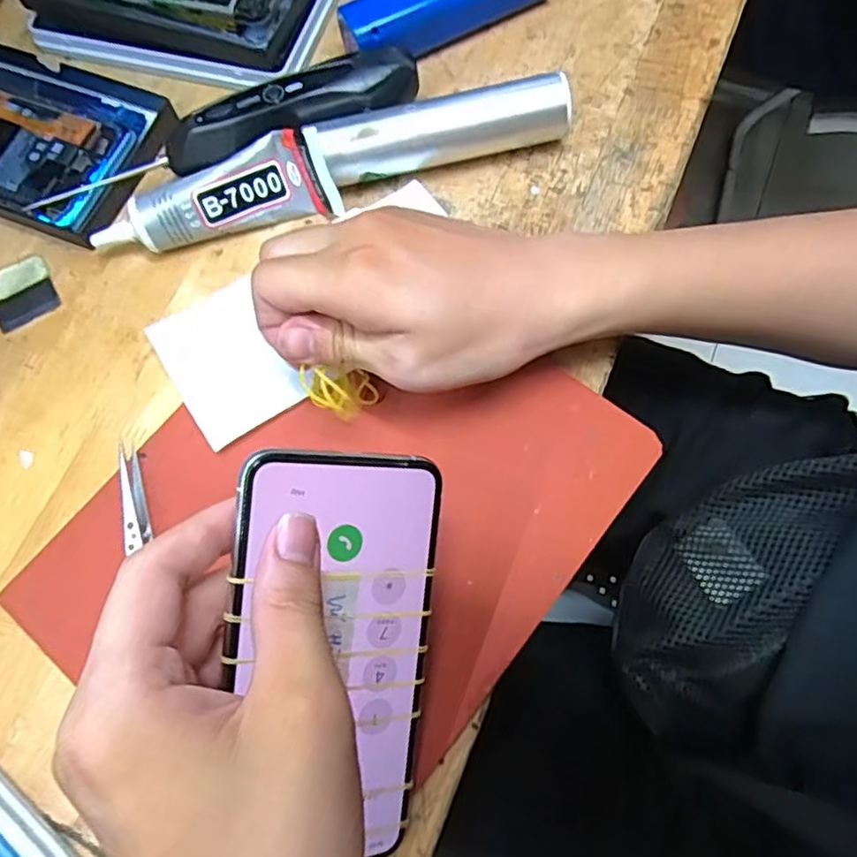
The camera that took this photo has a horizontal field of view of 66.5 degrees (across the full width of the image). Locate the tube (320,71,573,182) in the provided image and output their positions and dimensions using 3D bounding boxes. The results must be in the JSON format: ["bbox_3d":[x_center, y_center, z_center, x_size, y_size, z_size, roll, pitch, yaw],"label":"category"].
[{"bbox_3d":[0.009,-0.163,0.360,0.133,0.032,0.026,-12,70,-1],"label":"tube"}]

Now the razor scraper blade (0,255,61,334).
[{"bbox_3d":[-0.225,-0.075,0.360,0.036,0.006,0.039,-31,72,-7],"label":"razor scraper blade"}]

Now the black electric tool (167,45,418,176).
[{"bbox_3d":[-0.074,-0.169,0.360,0.139,0.030,0.035,-22,71,-4],"label":"black electric tool"}]

